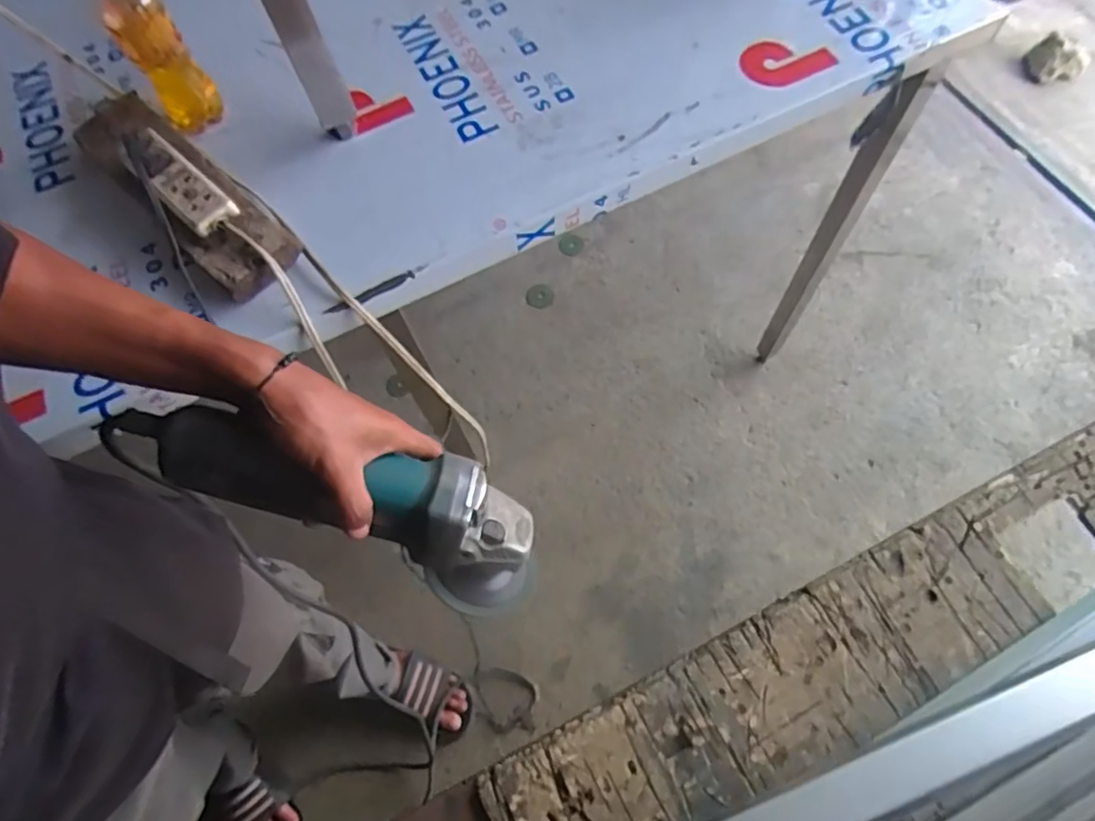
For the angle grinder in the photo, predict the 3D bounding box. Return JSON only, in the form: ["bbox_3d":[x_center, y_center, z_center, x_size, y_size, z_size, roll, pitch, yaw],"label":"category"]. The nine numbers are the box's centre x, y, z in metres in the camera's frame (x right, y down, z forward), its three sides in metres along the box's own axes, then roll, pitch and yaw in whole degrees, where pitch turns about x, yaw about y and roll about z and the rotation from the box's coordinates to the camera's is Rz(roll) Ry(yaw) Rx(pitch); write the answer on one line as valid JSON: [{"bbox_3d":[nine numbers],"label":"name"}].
[{"bbox_3d":[-0.147,0.060,0.451,0.306,0.077,0.093,22,68,-12],"label":"angle grinder"}]

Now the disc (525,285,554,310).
[{"bbox_3d":[-0.020,-0.292,1.605,0.069,0.006,0.065,0,76,1],"label":"disc"}]

